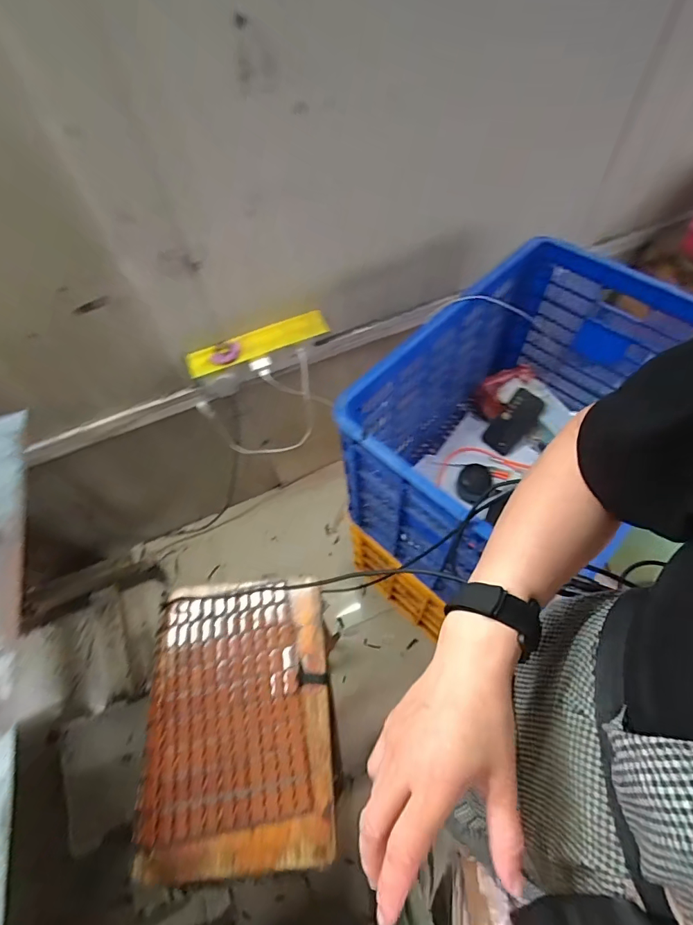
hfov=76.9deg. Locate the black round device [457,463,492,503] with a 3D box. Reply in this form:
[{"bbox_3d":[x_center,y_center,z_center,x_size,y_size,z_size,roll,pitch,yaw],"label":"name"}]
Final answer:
[{"bbox_3d":[0.280,0.042,0.956,0.068,0.037,0.086,20,62,15],"label":"black round device"}]

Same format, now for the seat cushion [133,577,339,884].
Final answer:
[{"bbox_3d":[-0.146,0.332,0.592,0.243,0.028,0.335,-5,58,0],"label":"seat cushion"}]

